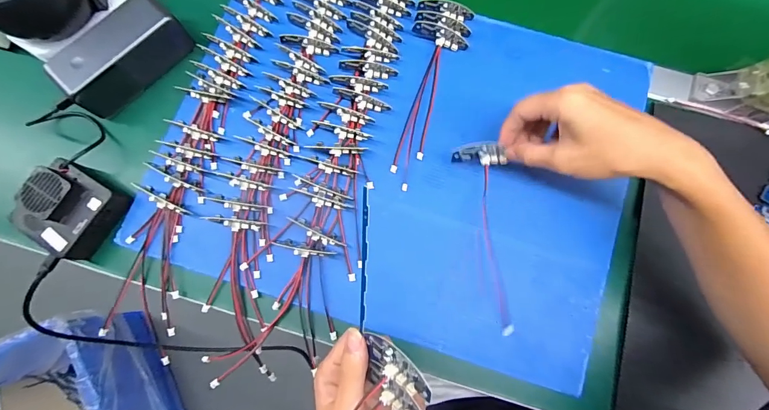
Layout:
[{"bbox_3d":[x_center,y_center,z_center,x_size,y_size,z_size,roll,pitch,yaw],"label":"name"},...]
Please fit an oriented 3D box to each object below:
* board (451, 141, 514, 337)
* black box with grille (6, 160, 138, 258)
[{"bbox_3d":[0.101,0.033,0.361,0.049,0.015,0.187,-7,93,-2],"label":"board"},{"bbox_3d":[-0.306,0.005,0.361,0.079,0.038,0.084,29,79,5],"label":"black box with grille"}]

